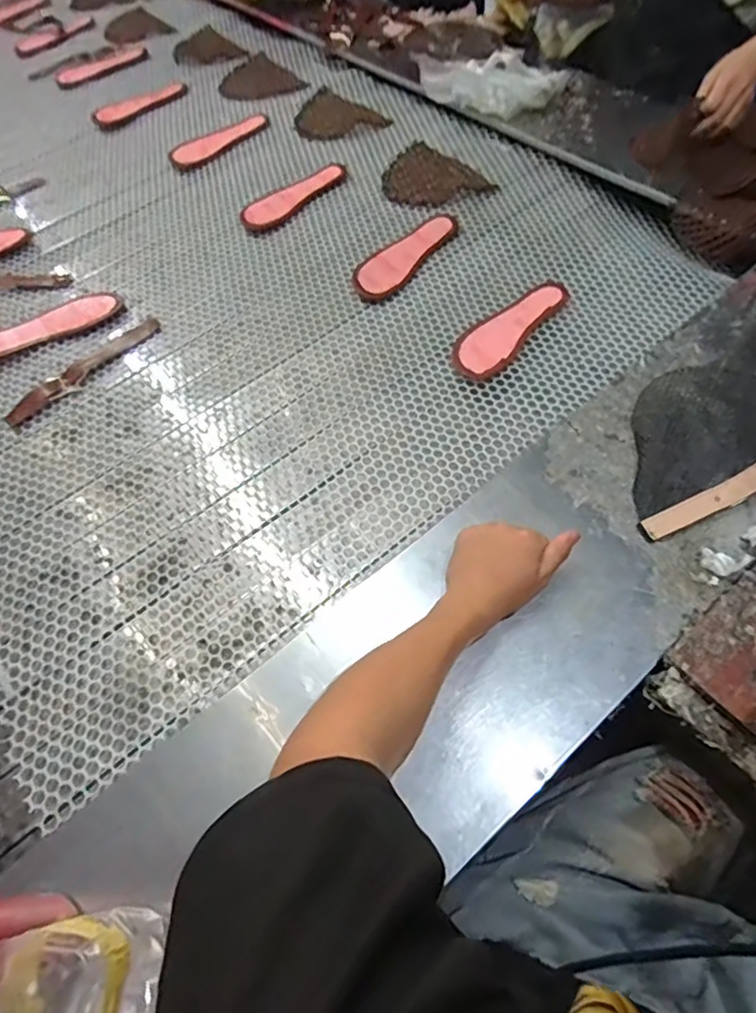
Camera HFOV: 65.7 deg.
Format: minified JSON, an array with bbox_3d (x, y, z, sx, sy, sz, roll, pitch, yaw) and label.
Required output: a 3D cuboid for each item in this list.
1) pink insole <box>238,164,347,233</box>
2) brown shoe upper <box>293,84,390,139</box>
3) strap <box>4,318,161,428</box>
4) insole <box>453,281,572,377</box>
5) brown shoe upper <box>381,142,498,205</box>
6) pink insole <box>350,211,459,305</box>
[{"bbox_3d":[-0.149,-0.552,1.041,0.075,0.011,0.222,38,68,24],"label":"pink insole"},{"bbox_3d":[-0.099,-0.798,1.196,0.158,0.013,0.213,-40,64,-19],"label":"brown shoe upper"},{"bbox_3d":[-0.424,-0.200,0.847,0.248,0.009,0.047,-39,63,-18],"label":"strap"},{"bbox_3d":[0.184,-0.258,0.834,0.083,0.013,0.217,32,66,21],"label":"insole"},{"bbox_3d":[0.081,-0.602,1.055,0.161,0.010,0.217,-27,60,-12],"label":"brown shoe upper"},{"bbox_3d":[0.041,-0.403,0.936,0.085,0.015,0.233,32,66,21],"label":"pink insole"}]

